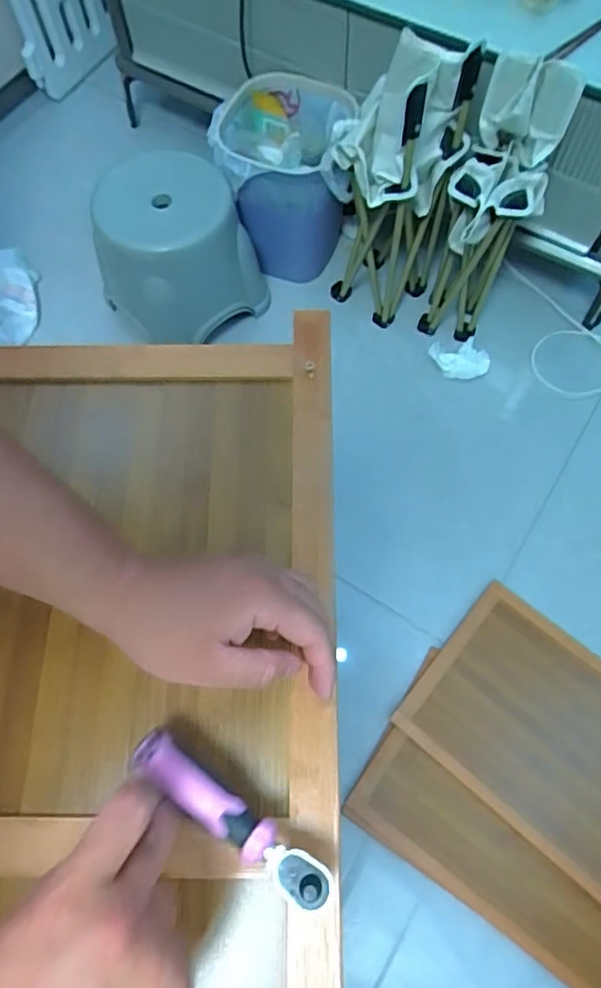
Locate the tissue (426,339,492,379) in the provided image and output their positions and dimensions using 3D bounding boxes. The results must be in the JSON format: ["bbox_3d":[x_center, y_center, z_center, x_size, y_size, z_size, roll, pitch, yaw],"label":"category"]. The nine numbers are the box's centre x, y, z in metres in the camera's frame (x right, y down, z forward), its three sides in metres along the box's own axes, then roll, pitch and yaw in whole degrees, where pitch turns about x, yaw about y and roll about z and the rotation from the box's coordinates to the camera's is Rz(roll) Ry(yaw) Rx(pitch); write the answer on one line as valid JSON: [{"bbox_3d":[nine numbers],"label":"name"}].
[{"bbox_3d":[0.332,-0.281,1.232,0.115,0.030,0.084,-3,69,-1],"label":"tissue"}]

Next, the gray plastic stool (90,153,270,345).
[{"bbox_3d":[-0.236,-0.469,1.177,0.271,0.288,0.256,0,69,0],"label":"gray plastic stool"}]

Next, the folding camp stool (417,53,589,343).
[{"bbox_3d":[0.307,-0.445,1.029,0.141,0.491,0.136,23,71,9],"label":"folding camp stool"}]

